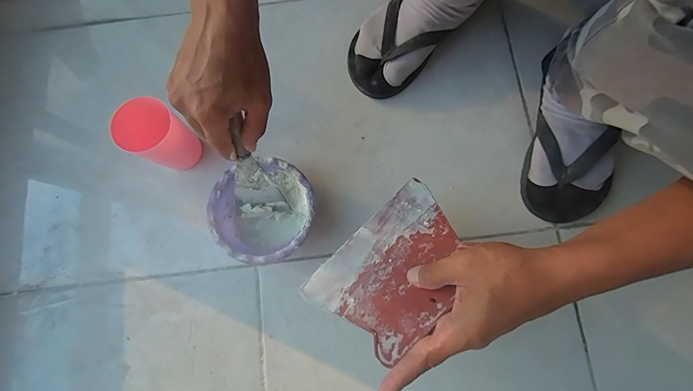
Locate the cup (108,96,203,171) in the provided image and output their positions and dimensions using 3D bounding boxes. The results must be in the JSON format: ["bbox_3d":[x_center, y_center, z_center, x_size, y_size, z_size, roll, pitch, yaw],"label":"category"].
[{"bbox_3d":[-0.235,-0.071,0.426,0.067,0.103,0.065,0,78,1],"label":"cup"}]

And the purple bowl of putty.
[{"bbox_3d":[-0.103,0.021,0.424,0.126,0.057,0.123,0,78,1],"label":"purple bowl of putty"}]

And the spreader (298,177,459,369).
[{"bbox_3d":[0.047,0.069,0.319,0.160,0.004,0.119,-43,50,-7],"label":"spreader"}]

